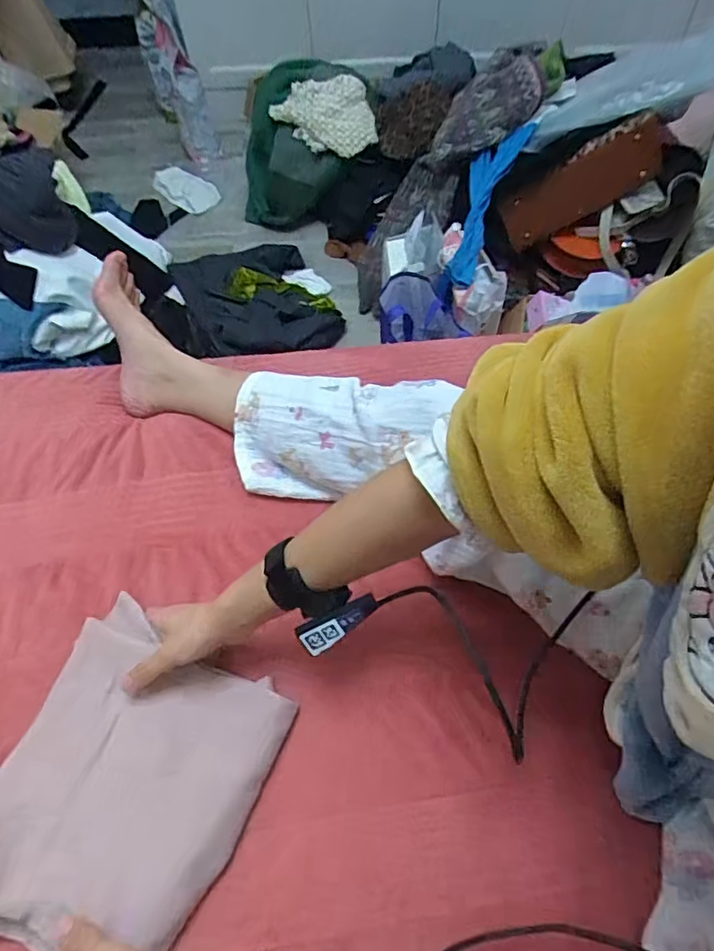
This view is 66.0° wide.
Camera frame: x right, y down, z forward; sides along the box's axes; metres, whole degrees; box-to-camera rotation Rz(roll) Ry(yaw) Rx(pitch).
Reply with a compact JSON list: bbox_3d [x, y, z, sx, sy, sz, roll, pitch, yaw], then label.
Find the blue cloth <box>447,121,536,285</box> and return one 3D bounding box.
[{"bbox_3d":[0.277,-0.587,1.199,0.107,0.050,0.409,17,79,11],"label":"blue cloth"}]

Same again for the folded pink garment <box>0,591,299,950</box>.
[{"bbox_3d":[-0.203,0.266,0.472,0.210,0.052,0.253,21,63,13],"label":"folded pink garment"}]

